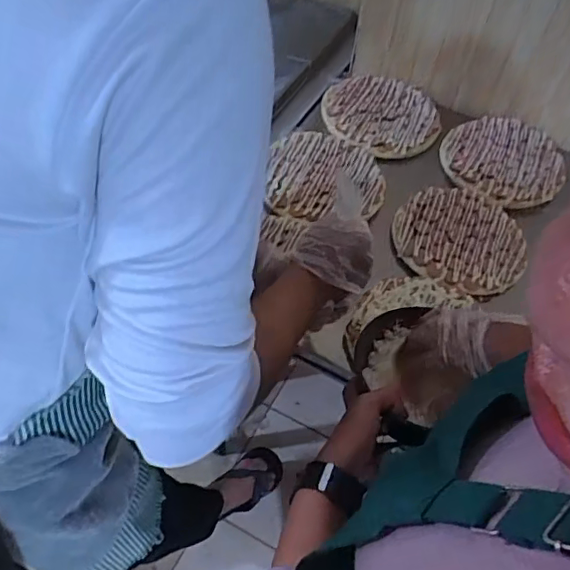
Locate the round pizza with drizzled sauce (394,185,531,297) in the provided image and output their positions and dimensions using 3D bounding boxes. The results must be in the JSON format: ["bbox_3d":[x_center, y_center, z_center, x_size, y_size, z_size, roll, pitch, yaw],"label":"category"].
[{"bbox_3d":[0.264,-0.072,0.856,0.192,0.015,0.189,3,53,-4],"label":"round pizza with drizzled sauce"}]

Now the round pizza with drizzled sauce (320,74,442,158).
[{"bbox_3d":[0.171,-0.301,1.001,0.201,0.031,0.187,3,53,-4],"label":"round pizza with drizzled sauce"}]

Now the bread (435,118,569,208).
[{"bbox_3d":[0.368,-0.216,0.961,0.197,0.022,0.202,5,53,-2],"label":"bread"}]

